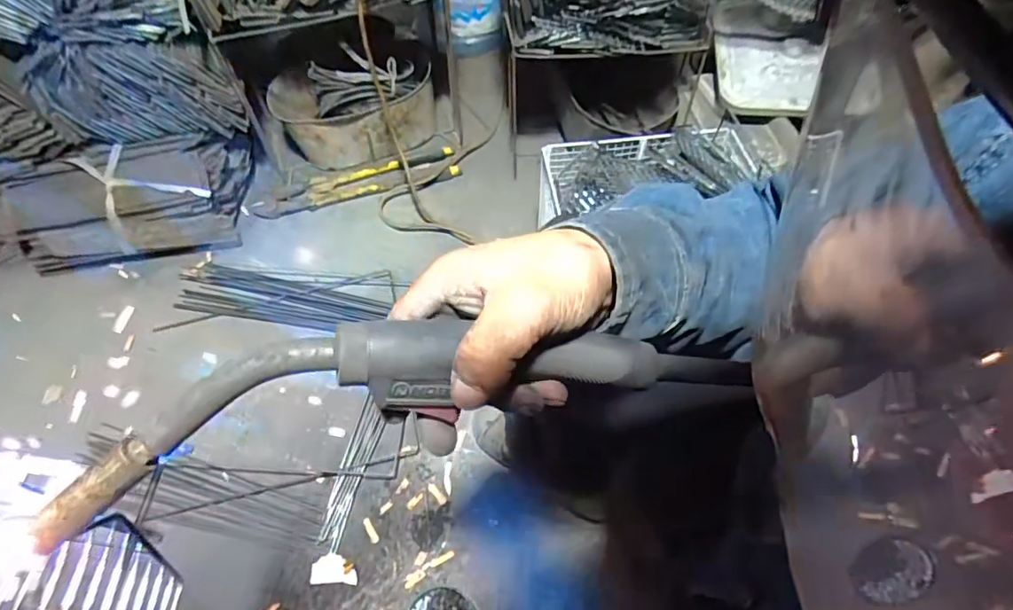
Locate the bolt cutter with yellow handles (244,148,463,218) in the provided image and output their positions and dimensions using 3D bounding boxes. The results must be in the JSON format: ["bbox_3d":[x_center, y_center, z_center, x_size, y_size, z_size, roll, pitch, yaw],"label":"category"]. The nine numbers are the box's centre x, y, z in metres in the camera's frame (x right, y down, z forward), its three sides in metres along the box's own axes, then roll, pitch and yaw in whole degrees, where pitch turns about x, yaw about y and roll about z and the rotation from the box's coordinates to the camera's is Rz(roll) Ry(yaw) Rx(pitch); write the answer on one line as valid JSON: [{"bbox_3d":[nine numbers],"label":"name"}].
[{"bbox_3d":[-0.316,-0.258,1.107,0.422,0.030,0.091,-15,59,-7],"label":"bolt cutter with yellow handles"}]

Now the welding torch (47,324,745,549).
[{"bbox_3d":[-0.023,0.041,0.240,0.320,0.046,0.061,-4,58,-18],"label":"welding torch"}]

